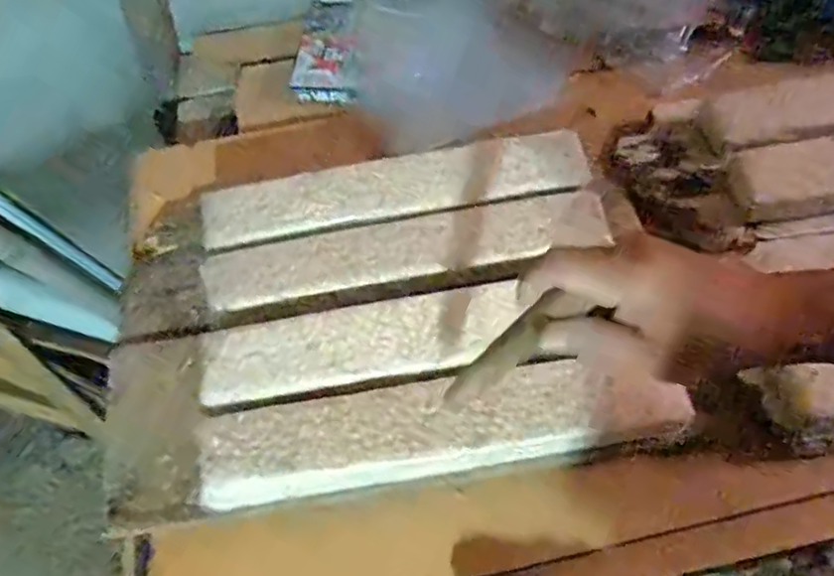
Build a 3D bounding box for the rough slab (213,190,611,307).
[{"bbox_3d":[-0.006,-0.036,0.590,0.361,0.020,0.073,-12,62,-3],"label":"rough slab"}]

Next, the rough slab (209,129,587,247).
[{"bbox_3d":[-0.018,-0.096,0.631,0.366,0.023,0.069,-11,62,-2],"label":"rough slab"}]

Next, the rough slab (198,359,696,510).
[{"bbox_3d":[0.020,0.107,0.503,0.361,0.036,0.076,-7,62,-1],"label":"rough slab"}]

